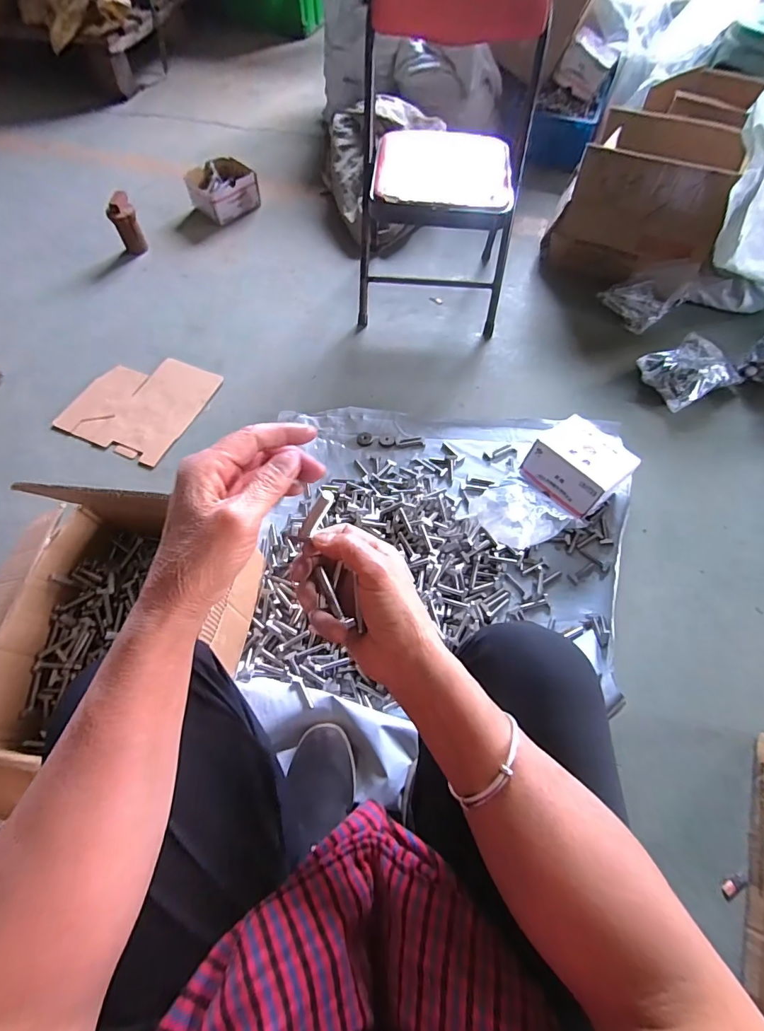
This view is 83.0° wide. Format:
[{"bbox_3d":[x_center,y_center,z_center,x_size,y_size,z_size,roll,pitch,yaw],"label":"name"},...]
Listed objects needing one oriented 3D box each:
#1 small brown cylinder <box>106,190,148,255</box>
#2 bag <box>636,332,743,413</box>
[{"bbox_3d":[-0.669,-0.764,1.135,0.065,0.125,0.055,-32,68,-14],"label":"small brown cylinder"},{"bbox_3d":[0.661,-0.319,0.934,0.204,0.068,0.151,-26,66,-12],"label":"bag"}]

